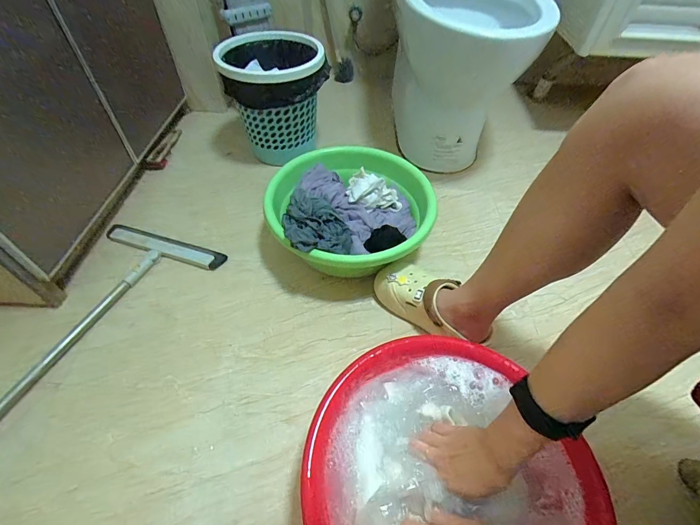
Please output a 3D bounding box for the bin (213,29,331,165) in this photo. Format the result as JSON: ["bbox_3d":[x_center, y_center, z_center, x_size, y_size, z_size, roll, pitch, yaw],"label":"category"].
[{"bbox_3d":[-0.205,-0.460,0.948,0.263,0.259,0.266,-16,53,-15],"label":"bin"}]

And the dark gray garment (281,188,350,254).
[{"bbox_3d":[-0.070,-0.088,0.681,0.126,0.059,0.162,-11,52,-11],"label":"dark gray garment"}]

